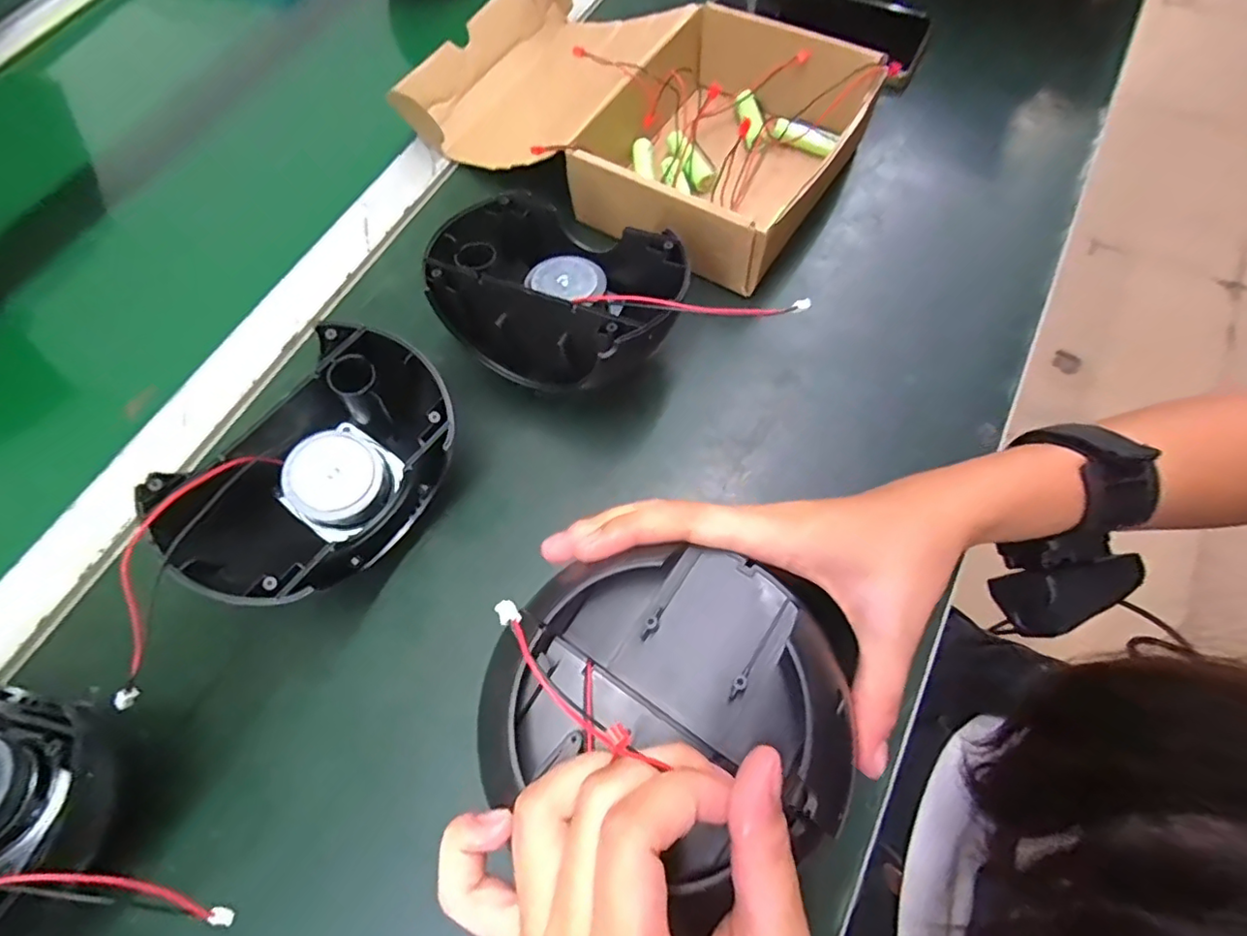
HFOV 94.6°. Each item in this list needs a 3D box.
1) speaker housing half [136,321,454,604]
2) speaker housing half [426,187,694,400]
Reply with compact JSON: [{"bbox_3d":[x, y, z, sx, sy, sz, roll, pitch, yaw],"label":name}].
[{"bbox_3d":[-0.141,0.006,0.285,0.091,0.078,0.137,35,73,17],"label":"speaker housing half"},{"bbox_3d":[-0.039,-0.093,0.319,0.144,0.079,0.097,24,70,13],"label":"speaker housing half"}]

